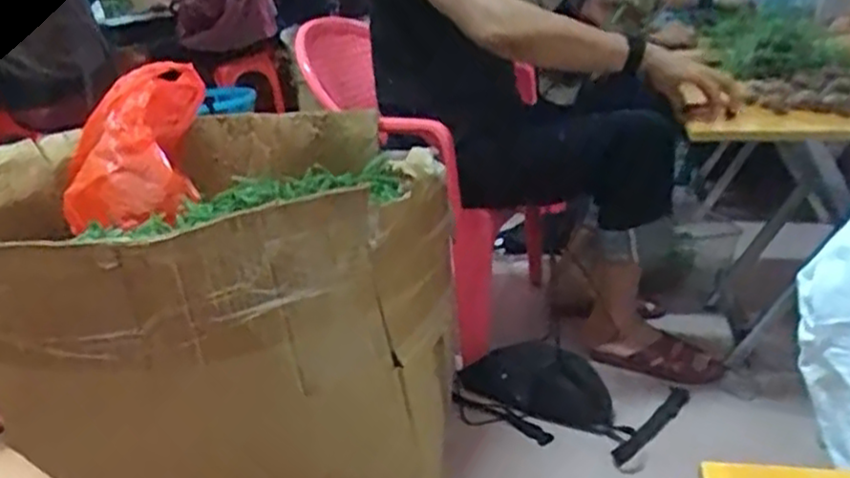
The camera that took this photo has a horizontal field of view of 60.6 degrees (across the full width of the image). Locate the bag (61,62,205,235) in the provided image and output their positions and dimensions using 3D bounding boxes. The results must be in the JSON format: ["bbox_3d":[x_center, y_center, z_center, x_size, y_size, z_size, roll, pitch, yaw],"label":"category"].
[{"bbox_3d":[-0.510,-0.156,1.306,0.210,0.187,0.337,-2,48,9],"label":"bag"}]

